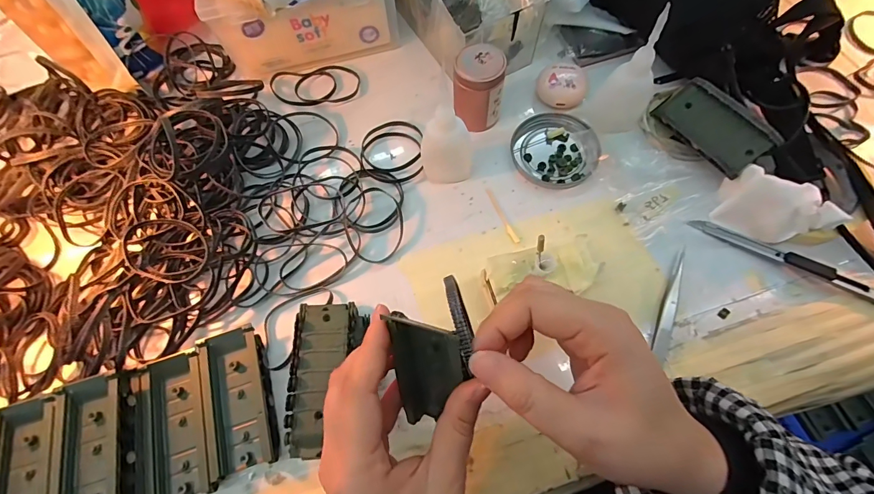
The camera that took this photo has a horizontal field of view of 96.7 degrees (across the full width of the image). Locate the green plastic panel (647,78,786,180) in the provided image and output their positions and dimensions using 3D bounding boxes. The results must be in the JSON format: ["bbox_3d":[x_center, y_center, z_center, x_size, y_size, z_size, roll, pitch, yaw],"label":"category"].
[{"bbox_3d":[0.236,-0.106,0.335,0.045,0.016,0.095,-50,56,30],"label":"green plastic panel"}]

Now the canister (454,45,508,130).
[{"bbox_3d":[0.038,-0.143,0.356,0.043,0.064,0.039,4,68,4],"label":"canister"}]

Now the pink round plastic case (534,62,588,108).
[{"bbox_3d":[0.121,-0.155,0.379,0.047,0.021,0.040,9,69,6],"label":"pink round plastic case"}]

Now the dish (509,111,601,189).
[{"bbox_3d":[0.109,-0.091,0.363,0.076,0.010,0.081,-1,68,2],"label":"dish"}]

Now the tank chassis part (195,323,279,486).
[{"bbox_3d":[-0.146,0.110,0.286,0.045,0.014,0.098,-20,68,-5],"label":"tank chassis part"}]

